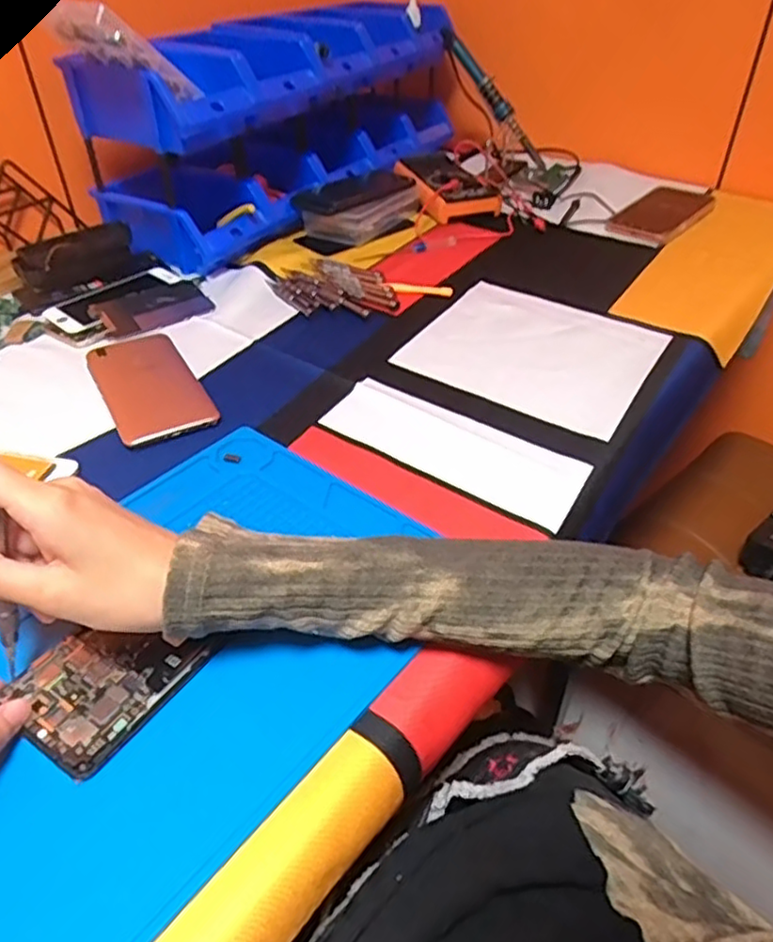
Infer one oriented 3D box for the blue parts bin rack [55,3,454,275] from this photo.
[{"bbox_3d":[-0.126,-0.465,0.868,0.202,0.191,0.556,22,46,24],"label":"blue parts bin rack"}]

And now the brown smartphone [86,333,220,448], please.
[{"bbox_3d":[-0.197,-0.072,0.556,0.075,0.008,0.148,-22,45,-23],"label":"brown smartphone"}]

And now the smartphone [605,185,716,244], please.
[{"bbox_3d":[0.345,-0.321,0.826,0.083,0.017,0.172,30,51,30],"label":"smartphone"}]

